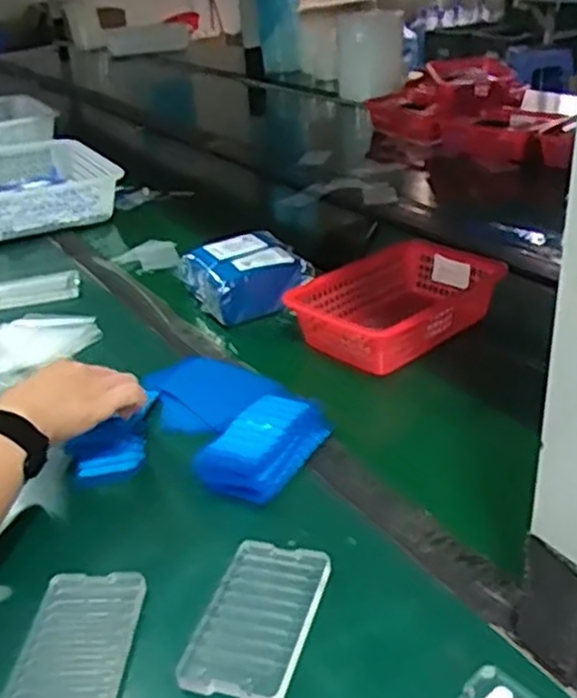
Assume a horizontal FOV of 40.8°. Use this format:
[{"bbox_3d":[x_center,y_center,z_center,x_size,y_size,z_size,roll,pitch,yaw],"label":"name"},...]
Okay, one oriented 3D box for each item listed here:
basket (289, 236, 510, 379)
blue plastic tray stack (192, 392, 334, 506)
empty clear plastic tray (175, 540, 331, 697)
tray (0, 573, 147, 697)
[{"bbox_3d":[0.125,-0.051,0.875,0.222,0.069,0.148,-27,35,-35],"label":"basket"},{"bbox_3d":[-0.023,0.082,0.670,0.073,0.028,0.128,10,32,27],"label":"blue plastic tray stack"},{"bbox_3d":[-0.019,0.178,0.518,0.070,0.016,0.121,4,29,18],"label":"empty clear plastic tray"},{"bbox_3d":[-0.138,0.196,0.505,0.068,0.016,0.116,-2,28,6],"label":"tray"}]

